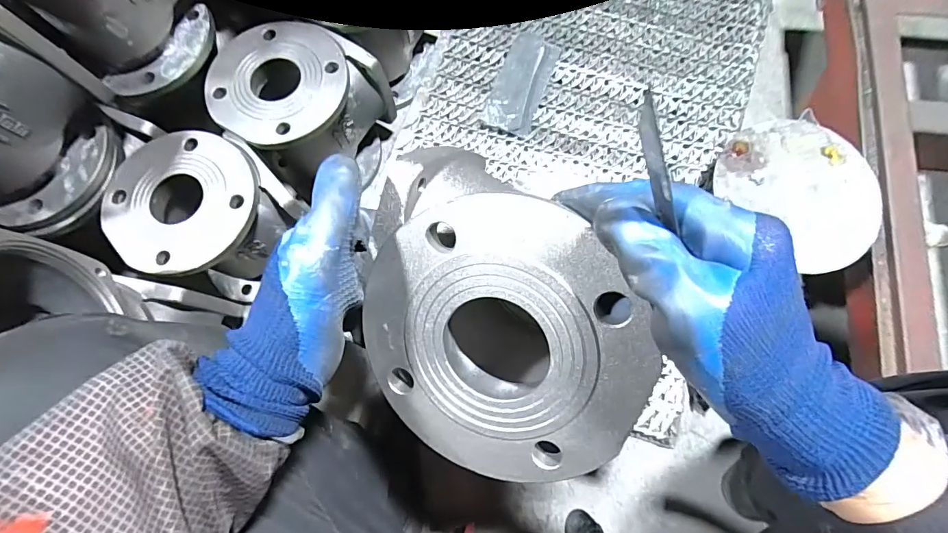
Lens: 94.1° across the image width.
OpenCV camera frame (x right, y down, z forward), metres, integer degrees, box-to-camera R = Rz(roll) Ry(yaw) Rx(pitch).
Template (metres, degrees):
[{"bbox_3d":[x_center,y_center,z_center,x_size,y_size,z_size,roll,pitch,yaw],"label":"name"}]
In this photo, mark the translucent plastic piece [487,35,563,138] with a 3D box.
[{"bbox_3d":[0.058,-0.223,0.535,0.060,0.021,0.127,19,77,6],"label":"translucent plastic piece"}]

